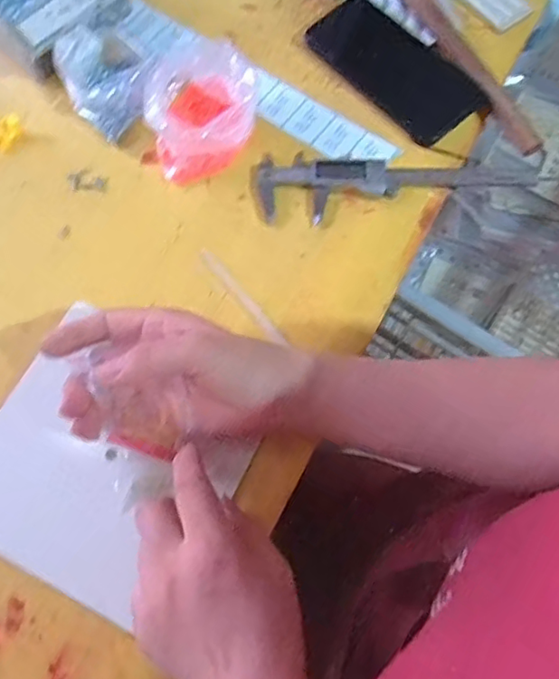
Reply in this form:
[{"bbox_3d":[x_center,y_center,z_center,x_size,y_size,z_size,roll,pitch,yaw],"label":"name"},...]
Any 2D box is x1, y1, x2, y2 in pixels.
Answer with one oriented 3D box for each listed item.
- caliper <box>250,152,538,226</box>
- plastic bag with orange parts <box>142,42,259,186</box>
[{"bbox_3d":[0.096,-0.135,0.489,0.235,0.012,0.060,-7,70,-2],"label":"caliper"},{"bbox_3d":[-0.063,-0.189,0.490,0.084,0.051,0.103,3,70,1],"label":"plastic bag with orange parts"}]

